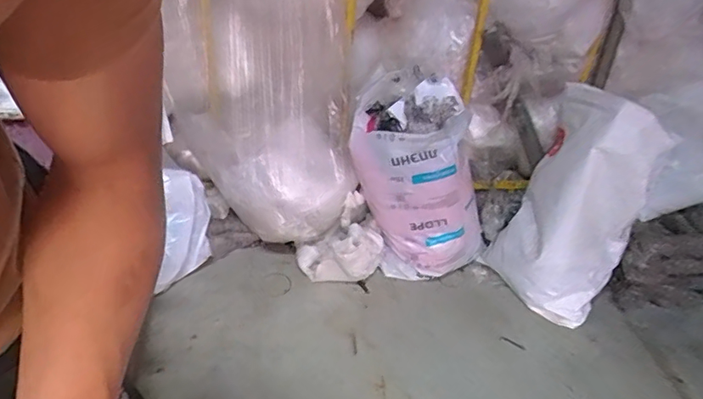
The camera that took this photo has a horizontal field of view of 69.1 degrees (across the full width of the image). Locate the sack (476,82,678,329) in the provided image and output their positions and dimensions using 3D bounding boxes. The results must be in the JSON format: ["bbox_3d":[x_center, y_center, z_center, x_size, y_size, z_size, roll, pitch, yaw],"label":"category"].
[{"bbox_3d":[0.704,0.018,1.621,0.373,0.666,0.379,27,42,24],"label":"sack"}]

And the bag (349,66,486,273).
[{"bbox_3d":[0.231,-0.055,1.647,0.352,0.686,0.265,-6,32,24],"label":"bag"}]

